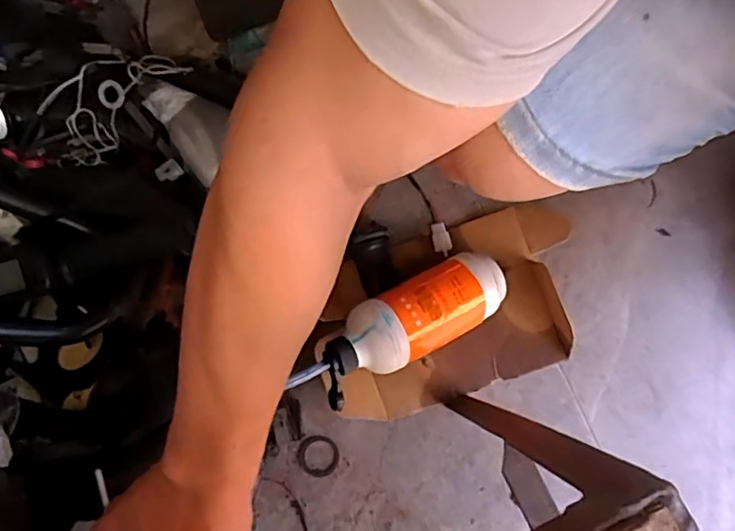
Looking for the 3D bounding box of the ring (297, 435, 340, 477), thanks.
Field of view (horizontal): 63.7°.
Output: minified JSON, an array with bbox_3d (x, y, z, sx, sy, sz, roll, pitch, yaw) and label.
[{"bbox_3d":[-0.046,0.181,0.559,0.039,0.004,0.038,0,80,-1],"label":"ring"}]

